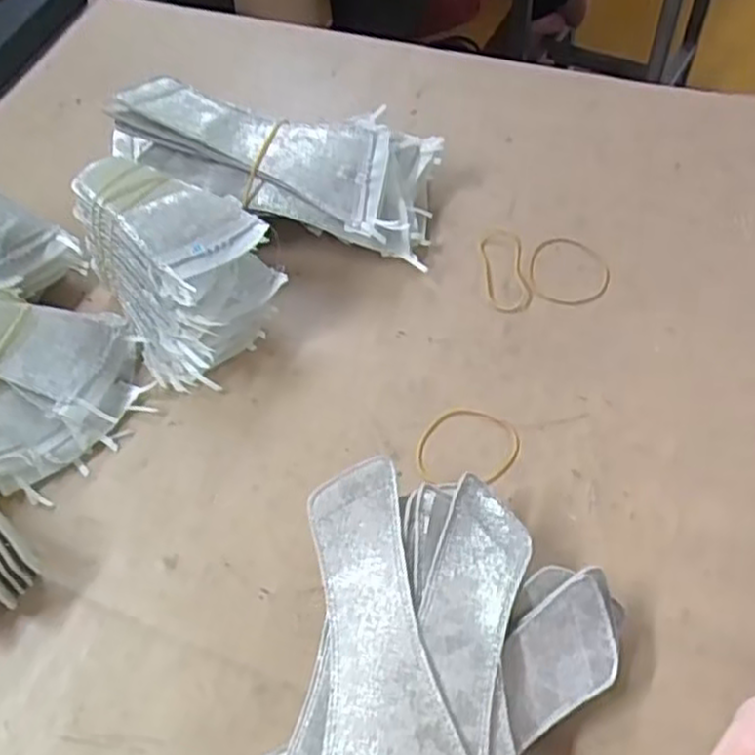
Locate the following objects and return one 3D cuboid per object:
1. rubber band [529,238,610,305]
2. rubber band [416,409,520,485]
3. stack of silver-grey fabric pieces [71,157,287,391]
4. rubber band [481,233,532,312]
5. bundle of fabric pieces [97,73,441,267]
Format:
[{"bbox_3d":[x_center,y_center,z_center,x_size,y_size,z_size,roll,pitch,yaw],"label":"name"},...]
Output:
[{"bbox_3d":[0.113,-0.063,0.455,0.046,0.004,0.048,7,57,9],"label":"rubber band"},{"bbox_3d":[0.046,0.033,0.393,0.051,0.004,0.041,-3,56,3],"label":"rubber band"},{"bbox_3d":[-0.107,-0.064,0.432,0.088,0.080,0.110,-25,58,-12],"label":"stack of silver-grey fabric pieces"},{"bbox_3d":[0.076,-0.064,0.459,0.025,0.004,0.059,-3,56,2],"label":"rubber band"},{"bbox_3d":[-0.062,-0.131,0.474,0.198,0.045,0.078,17,58,0],"label":"bundle of fabric pieces"}]

